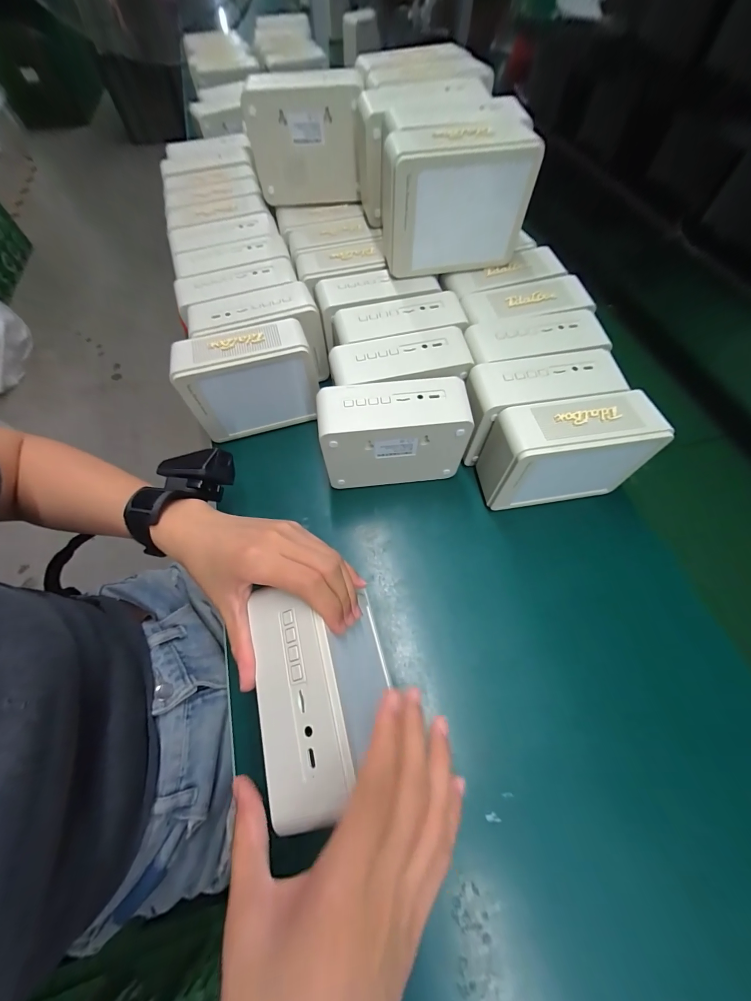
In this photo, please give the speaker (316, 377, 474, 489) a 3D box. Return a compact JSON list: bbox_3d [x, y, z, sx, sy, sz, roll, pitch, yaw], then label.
[{"bbox_3d":[0.017,-0.064,0.352,0.135,0.110,0.054,-5,63,-2],"label":"speaker"}]

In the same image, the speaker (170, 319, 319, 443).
[{"bbox_3d":[-0.139,-0.133,0.389,0.139,0.109,0.063,-15,64,-7],"label":"speaker"}]

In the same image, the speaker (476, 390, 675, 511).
[{"bbox_3d":[0.181,-0.043,0.337,0.142,0.106,0.057,-7,63,-3],"label":"speaker"}]

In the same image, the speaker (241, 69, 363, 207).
[{"bbox_3d":[-0.083,-0.431,0.419,0.135,0.111,0.047,-5,64,0],"label":"speaker"}]

